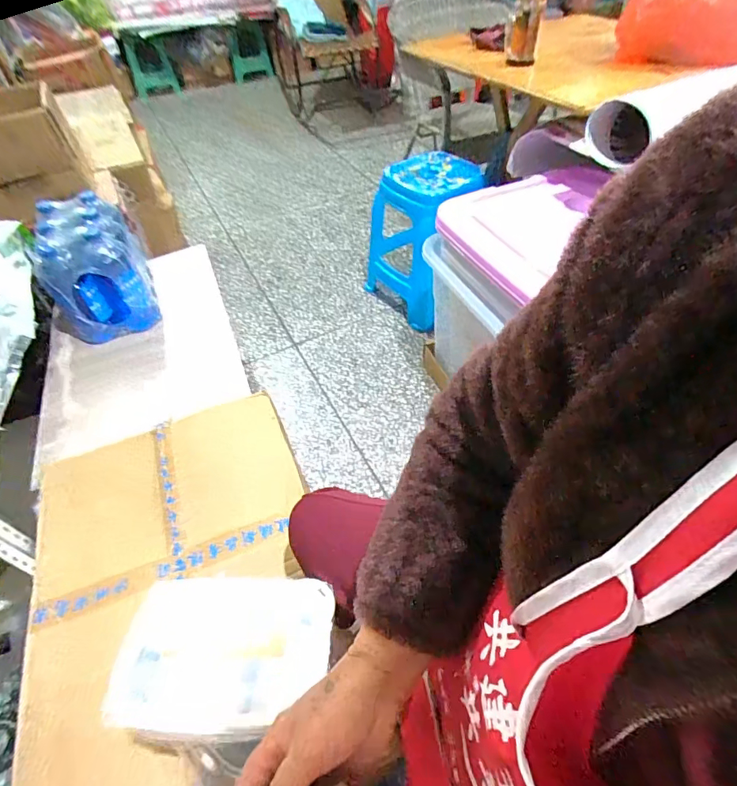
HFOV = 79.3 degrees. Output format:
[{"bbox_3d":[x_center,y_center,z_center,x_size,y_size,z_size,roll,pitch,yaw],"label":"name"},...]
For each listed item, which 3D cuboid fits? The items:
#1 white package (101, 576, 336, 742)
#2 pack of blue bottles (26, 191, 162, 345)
[{"bbox_3d":[-0.157,0.279,0.486,0.223,0.041,0.155,-2,48,3],"label":"white package"},{"bbox_3d":[-0.734,-0.315,1.184,0.241,0.293,0.252,-23,51,-16],"label":"pack of blue bottles"}]

